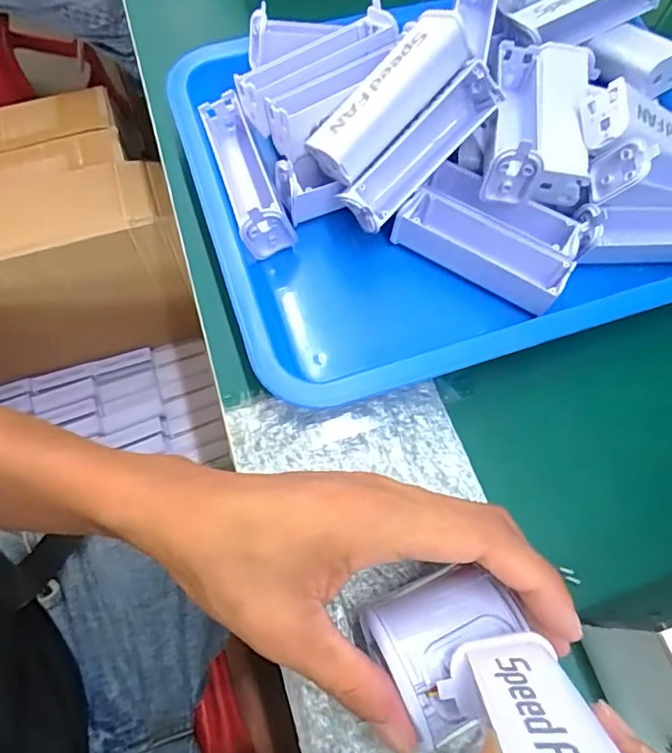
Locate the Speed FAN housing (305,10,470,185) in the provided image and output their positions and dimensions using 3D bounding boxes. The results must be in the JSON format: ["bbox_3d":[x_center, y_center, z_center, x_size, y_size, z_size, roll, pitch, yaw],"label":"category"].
[{"bbox_3d":[0.030,-0.155,0.304,0.037,0.024,0.101,43,92,14],"label":"Speed FAN housing"}]

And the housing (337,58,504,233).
[{"bbox_3d":[0.048,-0.128,0.310,0.027,0.031,0.102,43,87,14],"label":"housing"}]

